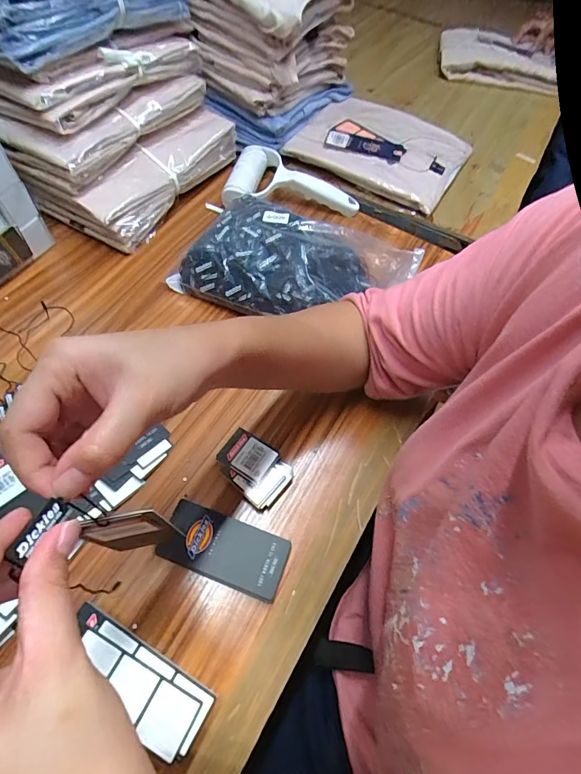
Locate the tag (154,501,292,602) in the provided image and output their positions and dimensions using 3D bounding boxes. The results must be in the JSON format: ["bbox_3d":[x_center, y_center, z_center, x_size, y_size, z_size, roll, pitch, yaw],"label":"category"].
[{"bbox_3d":[-0.057,0.141,0.347,0.108,0.007,0.054,19,62,8],"label":"tag"}]

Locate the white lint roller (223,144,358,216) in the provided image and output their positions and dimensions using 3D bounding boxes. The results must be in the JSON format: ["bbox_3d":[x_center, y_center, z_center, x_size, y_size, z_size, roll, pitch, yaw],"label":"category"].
[{"bbox_3d":[-0.008,-0.277,0.566,0.184,0.040,0.126,32,62,13],"label":"white lint roller"}]

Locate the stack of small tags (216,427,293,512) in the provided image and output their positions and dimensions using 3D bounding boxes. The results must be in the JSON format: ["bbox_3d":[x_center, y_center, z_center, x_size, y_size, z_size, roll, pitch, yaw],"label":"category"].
[{"bbox_3d":[-0.036,0.078,0.385,0.073,0.014,0.050,40,64,17],"label":"stack of small tags"}]

